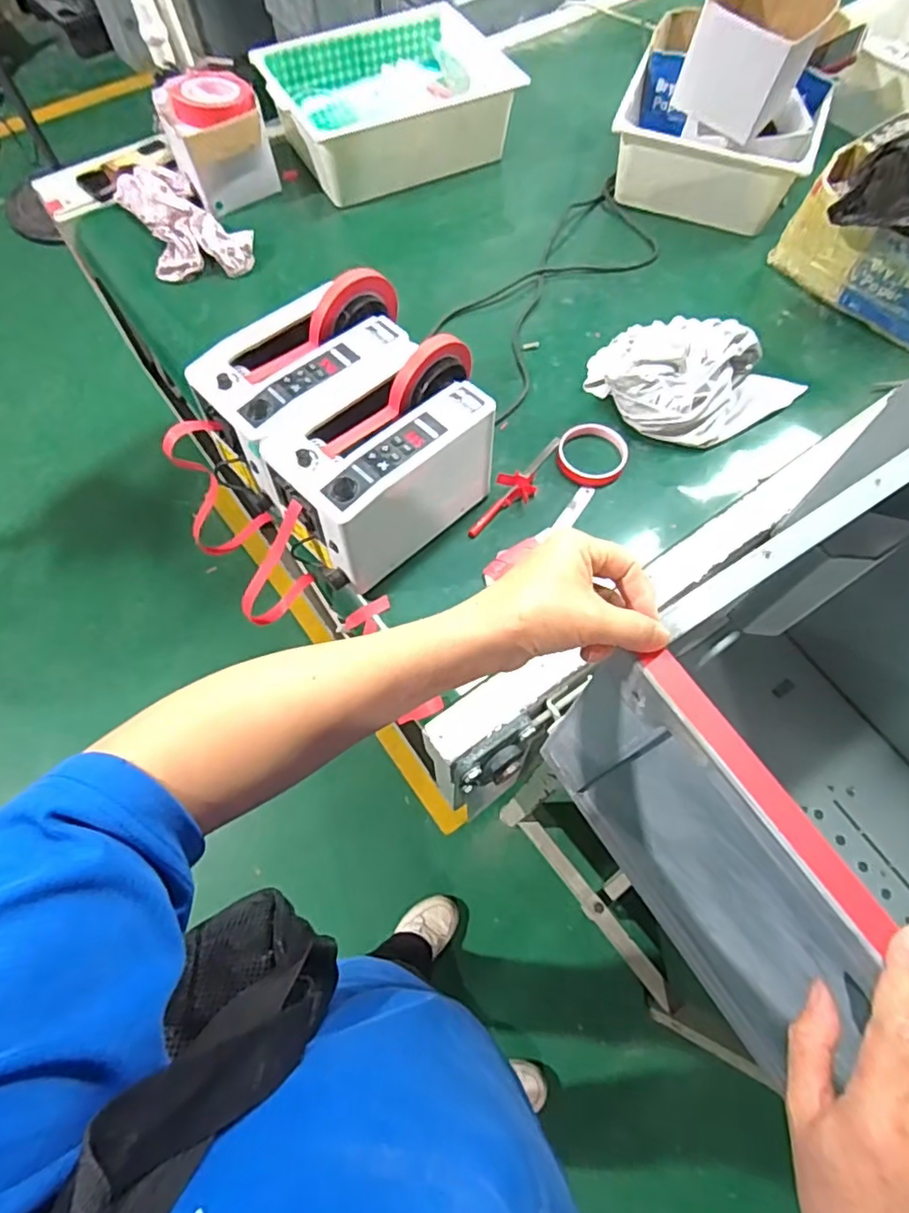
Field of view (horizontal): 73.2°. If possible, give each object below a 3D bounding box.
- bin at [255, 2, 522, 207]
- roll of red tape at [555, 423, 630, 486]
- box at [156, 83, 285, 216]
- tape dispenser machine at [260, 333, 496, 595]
[{"bbox_3d":[-0.107,-0.854,1.024,0.388,0.117,0.334,-22,67,-9],"label":"bin"},{"bbox_3d":[0.171,-0.189,0.756,0.084,0.018,0.082,0,65,0],"label":"roll of red tape"},{"bbox_3d":[-0.360,-0.712,0.948,0.137,0.107,0.102,-32,69,-13],"label":"box"},{"bbox_3d":[-0.068,-0.149,0.668,0.258,0.158,0.137,-38,71,-16],"label":"tape dispenser machine"}]

